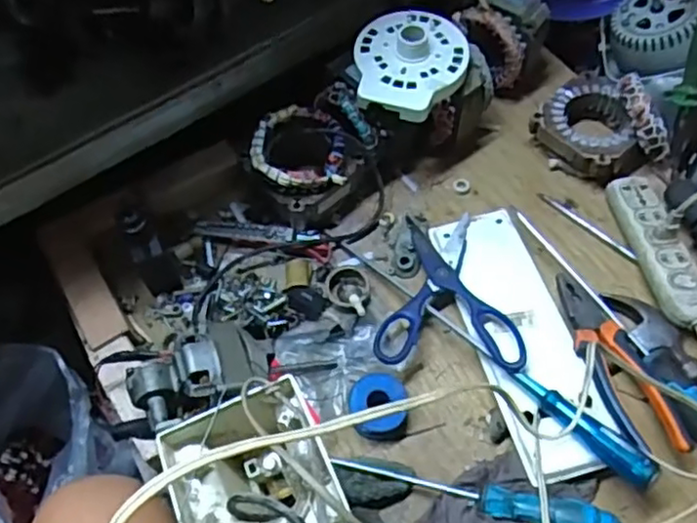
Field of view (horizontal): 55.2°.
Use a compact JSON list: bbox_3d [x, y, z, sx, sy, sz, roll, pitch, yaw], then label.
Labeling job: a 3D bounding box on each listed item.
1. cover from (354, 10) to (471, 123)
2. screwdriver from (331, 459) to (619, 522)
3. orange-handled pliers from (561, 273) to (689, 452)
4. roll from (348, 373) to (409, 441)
[{"bbox_3d":[0.064,-0.204,0.689,0.112,0.031,0.124,7,60,6],"label":"cover"},{"bbox_3d":[0.104,0.197,0.562,0.234,0.025,0.029,7,59,23],"label":"screwdriver"},{"bbox_3d":[0.239,0.087,0.606,0.058,0.034,0.185,-18,61,-8],"label":"orange-handled pliers"},{"bbox_3d":[0.028,0.131,0.611,0.053,0.027,0.052,-1,60,2],"label":"roll"}]

